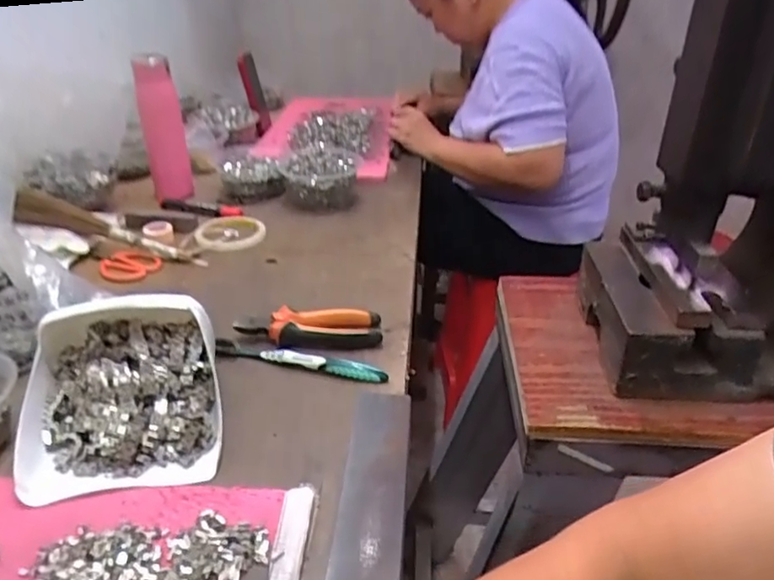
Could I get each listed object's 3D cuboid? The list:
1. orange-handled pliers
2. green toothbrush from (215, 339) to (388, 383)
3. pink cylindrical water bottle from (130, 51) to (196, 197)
[{"bbox_3d":[-0.082,0.041,0.646,0.148,0.025,0.062,-1,30,-4],"label":"orange-handled pliers"},{"bbox_3d":[-0.087,0.068,0.609,0.177,0.010,0.021,8,31,11],"label":"green toothbrush"},{"bbox_3d":[-0.362,-0.254,0.996,0.066,0.280,0.059,-7,52,-15],"label":"pink cylindrical water bottle"}]

